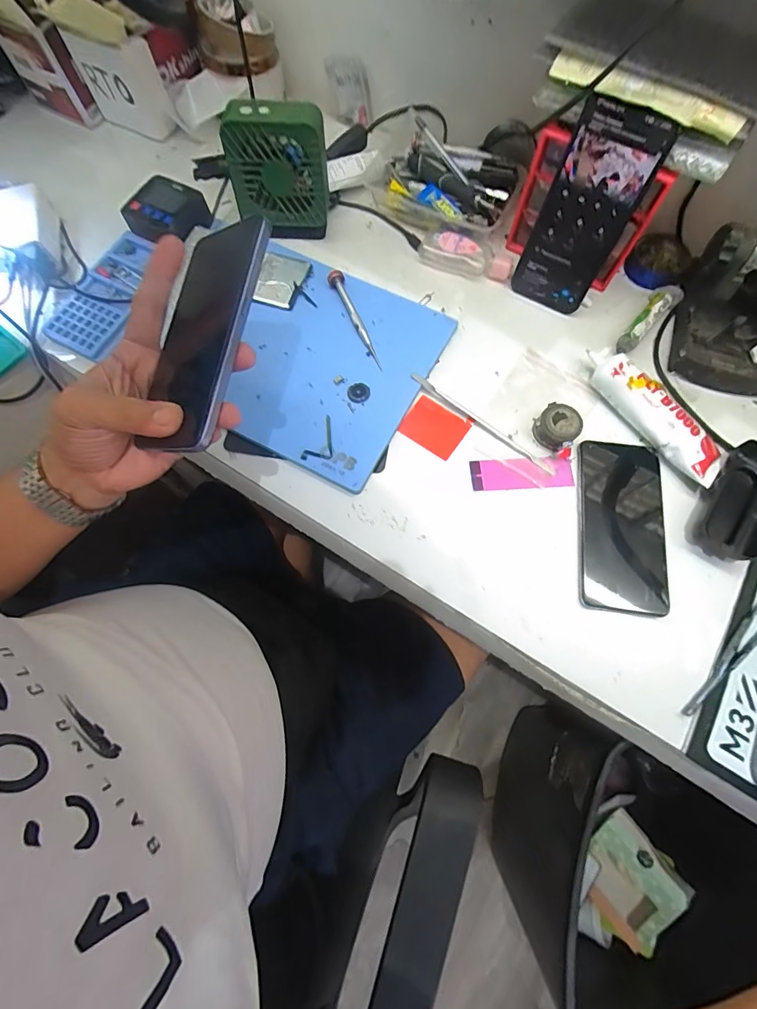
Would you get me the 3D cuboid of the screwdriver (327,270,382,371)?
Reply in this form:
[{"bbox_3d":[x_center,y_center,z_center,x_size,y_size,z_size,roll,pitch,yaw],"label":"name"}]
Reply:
[{"bbox_3d":[-0.026,-0.194,0.441,0.017,0.014,0.119,-19,73,-6],"label":"screwdriver"}]

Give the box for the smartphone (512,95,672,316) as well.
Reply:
[{"bbox_3d":[0.191,-0.266,0.396,0.076,0.159,0.008,33,57,10],"label":"smartphone"}]

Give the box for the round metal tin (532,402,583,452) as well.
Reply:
[{"bbox_3d":[0.170,-0.074,0.400,0.039,0.026,0.035,43,77,13],"label":"round metal tin"}]

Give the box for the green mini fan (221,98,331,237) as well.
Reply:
[{"bbox_3d":[-0.103,-0.346,0.442,0.099,0.115,0.049,0,72,0],"label":"green mini fan"}]

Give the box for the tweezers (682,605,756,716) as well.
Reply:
[{"bbox_3d":[0.288,0.117,0.340,0.133,0.005,0.020,-37,75,-11],"label":"tweezers"}]

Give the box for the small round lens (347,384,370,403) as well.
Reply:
[{"bbox_3d":[-0.019,-0.110,0.415,0.022,0.006,0.020,0,72,0],"label":"small round lens"}]

